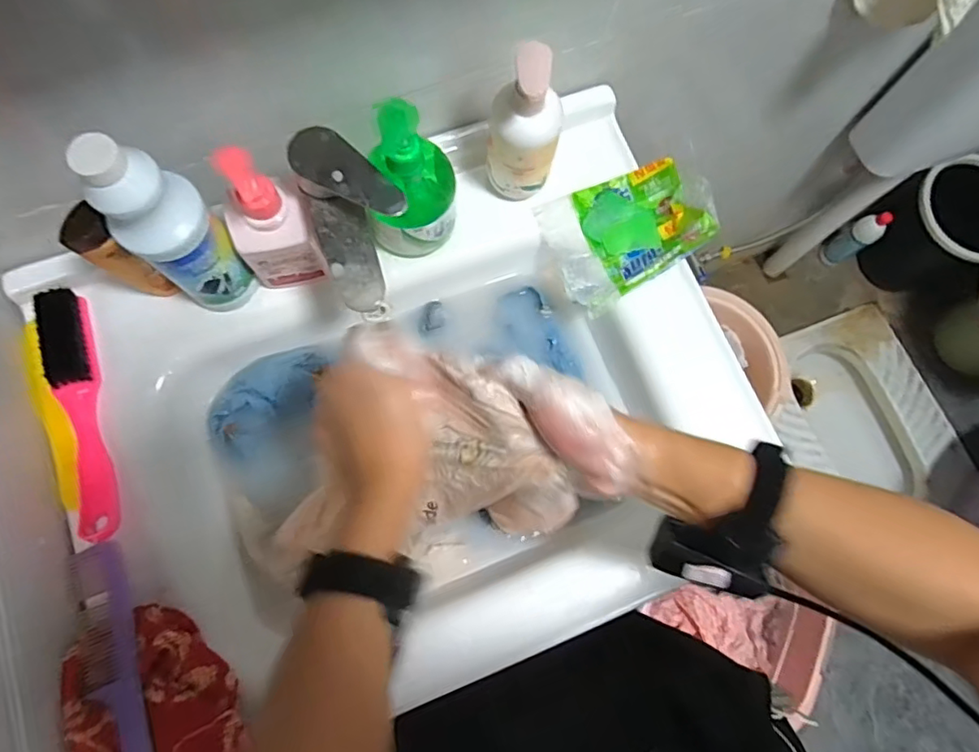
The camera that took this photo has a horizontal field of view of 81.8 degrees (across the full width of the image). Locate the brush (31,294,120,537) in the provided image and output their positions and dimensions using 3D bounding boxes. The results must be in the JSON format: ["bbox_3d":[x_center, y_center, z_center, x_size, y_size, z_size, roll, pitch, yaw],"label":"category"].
[{"bbox_3d":[-0.348,0.030,0.480,0.028,0.040,0.217,-16,76,-6],"label":"brush"}]

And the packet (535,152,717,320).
[{"bbox_3d":[0.135,-0.146,0.547,0.144,0.053,0.118,-25,77,-8],"label":"packet"}]

